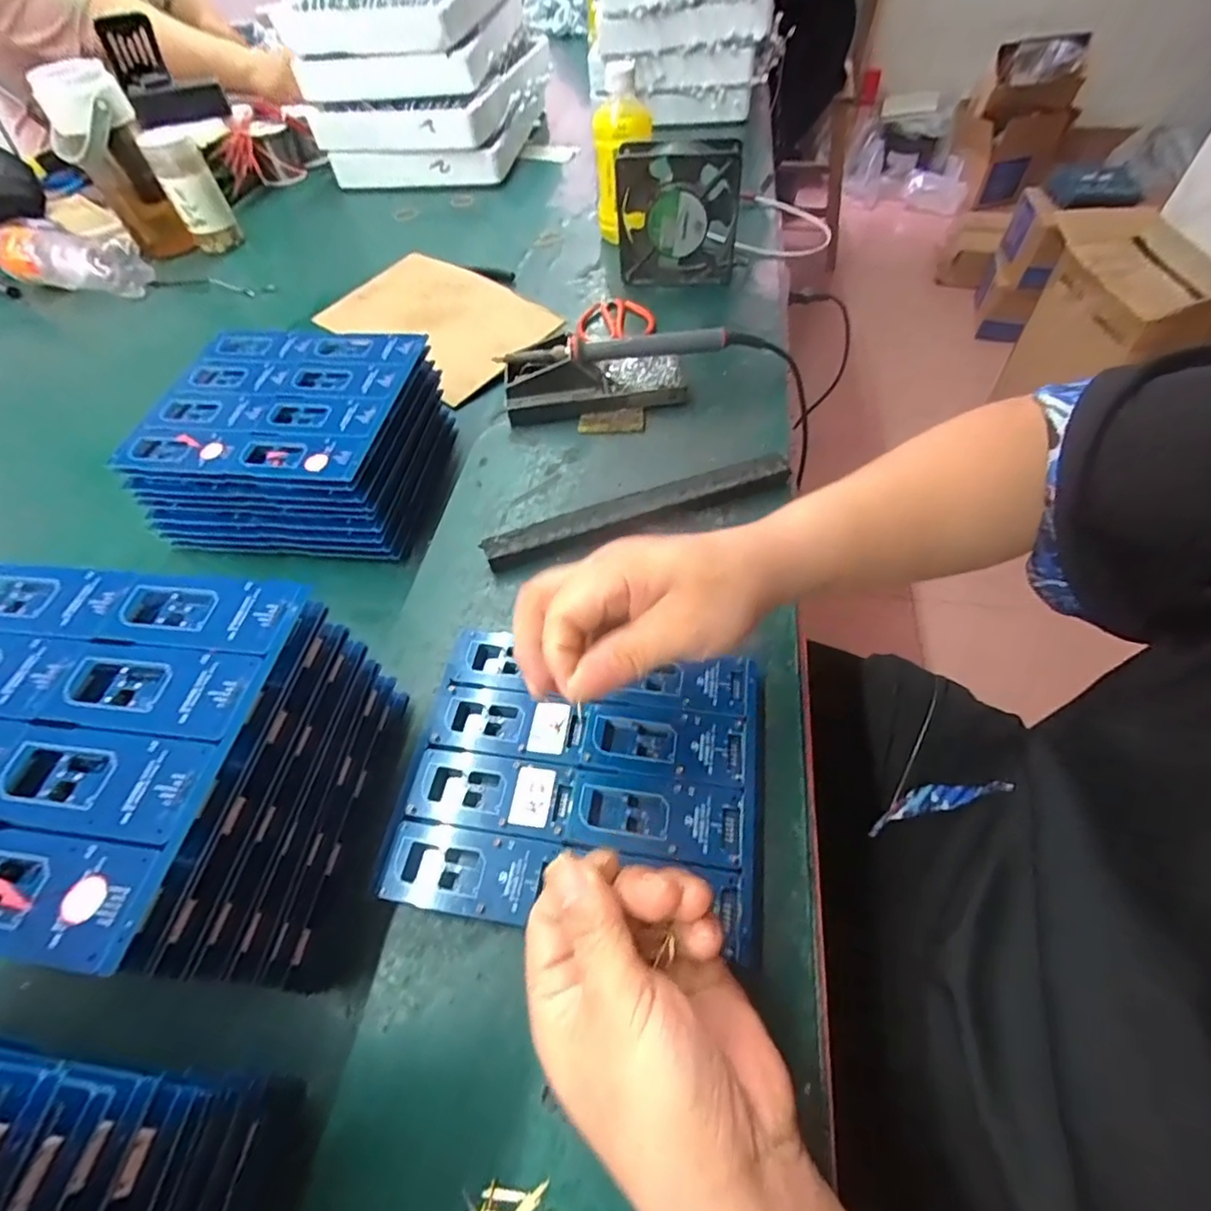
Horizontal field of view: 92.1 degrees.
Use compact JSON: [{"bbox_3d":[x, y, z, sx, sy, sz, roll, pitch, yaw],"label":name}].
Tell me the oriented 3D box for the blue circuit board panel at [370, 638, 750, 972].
[{"bbox_3d":[-0.012,0.093,0.328,0.188,0.005,0.156,5,55,8],"label":"blue circuit board panel"}]

